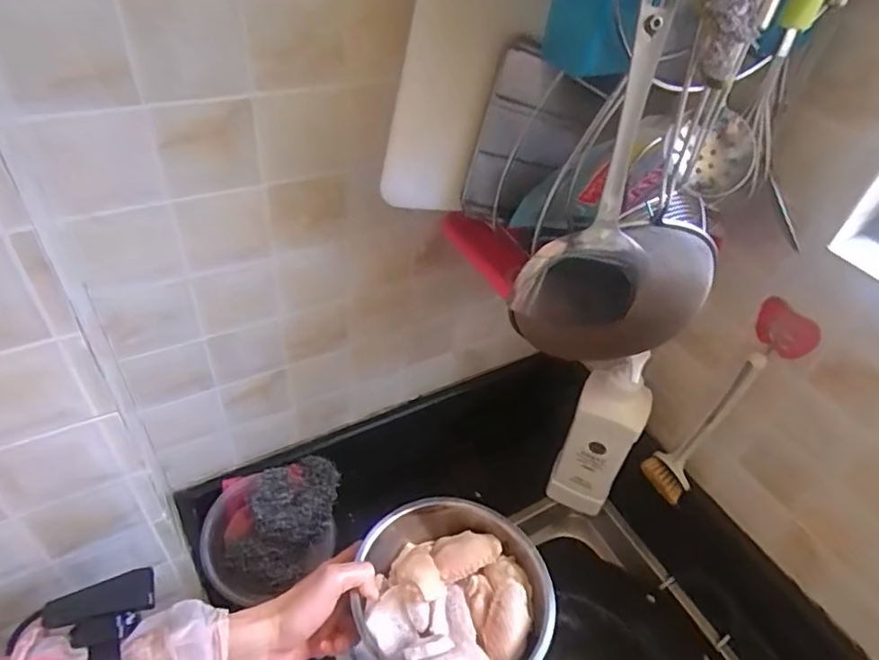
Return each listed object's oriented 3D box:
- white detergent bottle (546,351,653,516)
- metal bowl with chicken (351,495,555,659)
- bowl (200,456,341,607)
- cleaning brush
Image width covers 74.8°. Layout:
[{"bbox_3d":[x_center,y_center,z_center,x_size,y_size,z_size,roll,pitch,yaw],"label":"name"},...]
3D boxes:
[{"bbox_3d":[0.208,0.125,0.729,0.078,0.276,0.060,21,45,13],"label":"white detergent bottle"},{"bbox_3d":[0.014,0.233,0.509,0.162,0.051,0.168,4,43,-4],"label":"metal bowl with chicken"},{"bbox_3d":[-0.183,0.221,0.634,0.142,0.080,0.111,-5,45,-14],"label":"bowl"},{"bbox_3d":[0.301,0.111,0.666,0.056,0.225,0.046,36,50,27],"label":"cleaning brush"}]

